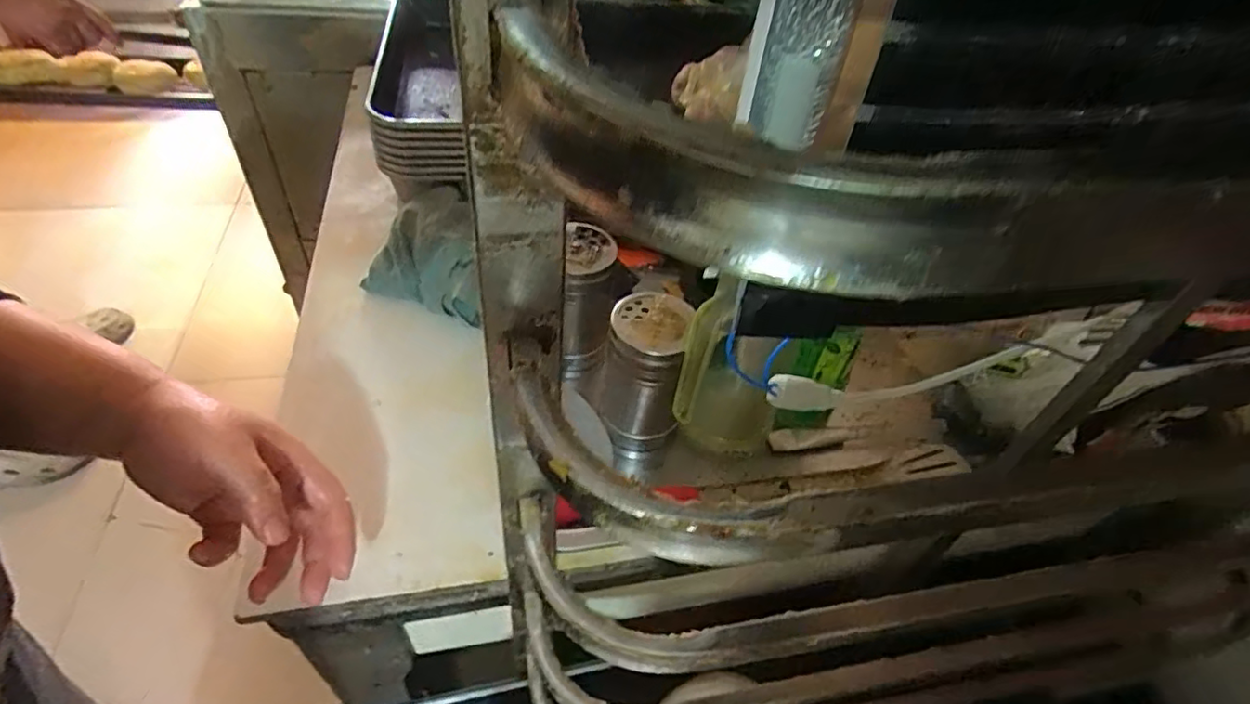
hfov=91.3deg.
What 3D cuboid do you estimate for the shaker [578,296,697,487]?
[{"bbox_3d":[0.007,0.026,0.446,0.064,0.124,0.061,13,46,6],"label":"shaker"}]

